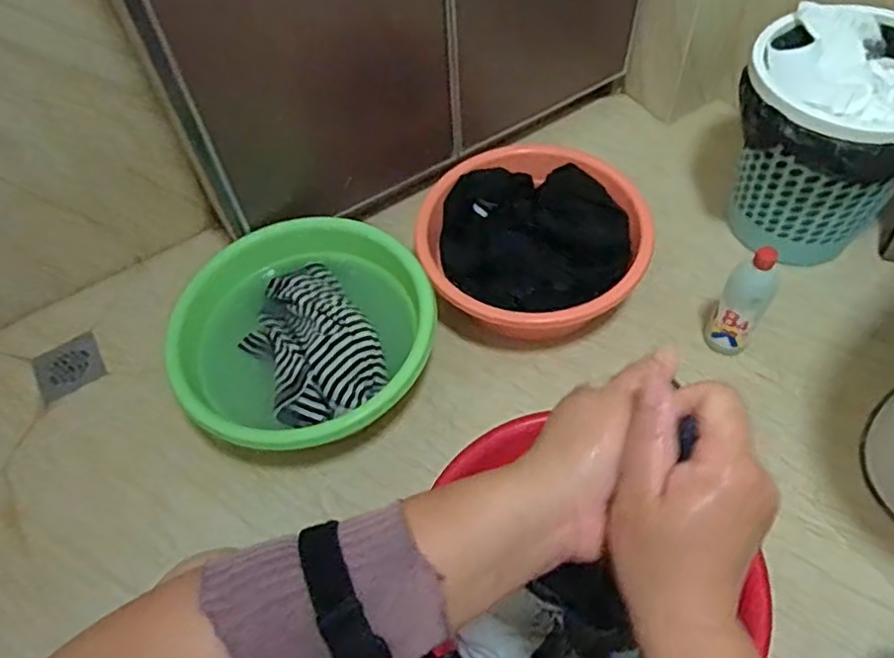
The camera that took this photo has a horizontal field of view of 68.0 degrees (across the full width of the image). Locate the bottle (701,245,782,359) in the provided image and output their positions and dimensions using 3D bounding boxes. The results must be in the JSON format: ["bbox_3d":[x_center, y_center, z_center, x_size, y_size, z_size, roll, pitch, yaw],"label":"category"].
[{"bbox_3d":[0.406,-0.032,0.910,0.066,0.195,0.053,30,64,21],"label":"bottle"}]

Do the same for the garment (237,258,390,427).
[{"bbox_3d":[-0.196,0.024,0.961,0.165,0.040,0.253,-30,60,-14],"label":"garment"}]

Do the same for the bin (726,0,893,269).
[{"bbox_3d":[0.545,-0.266,0.979,0.254,0.299,0.245,16,60,14],"label":"bin"}]

